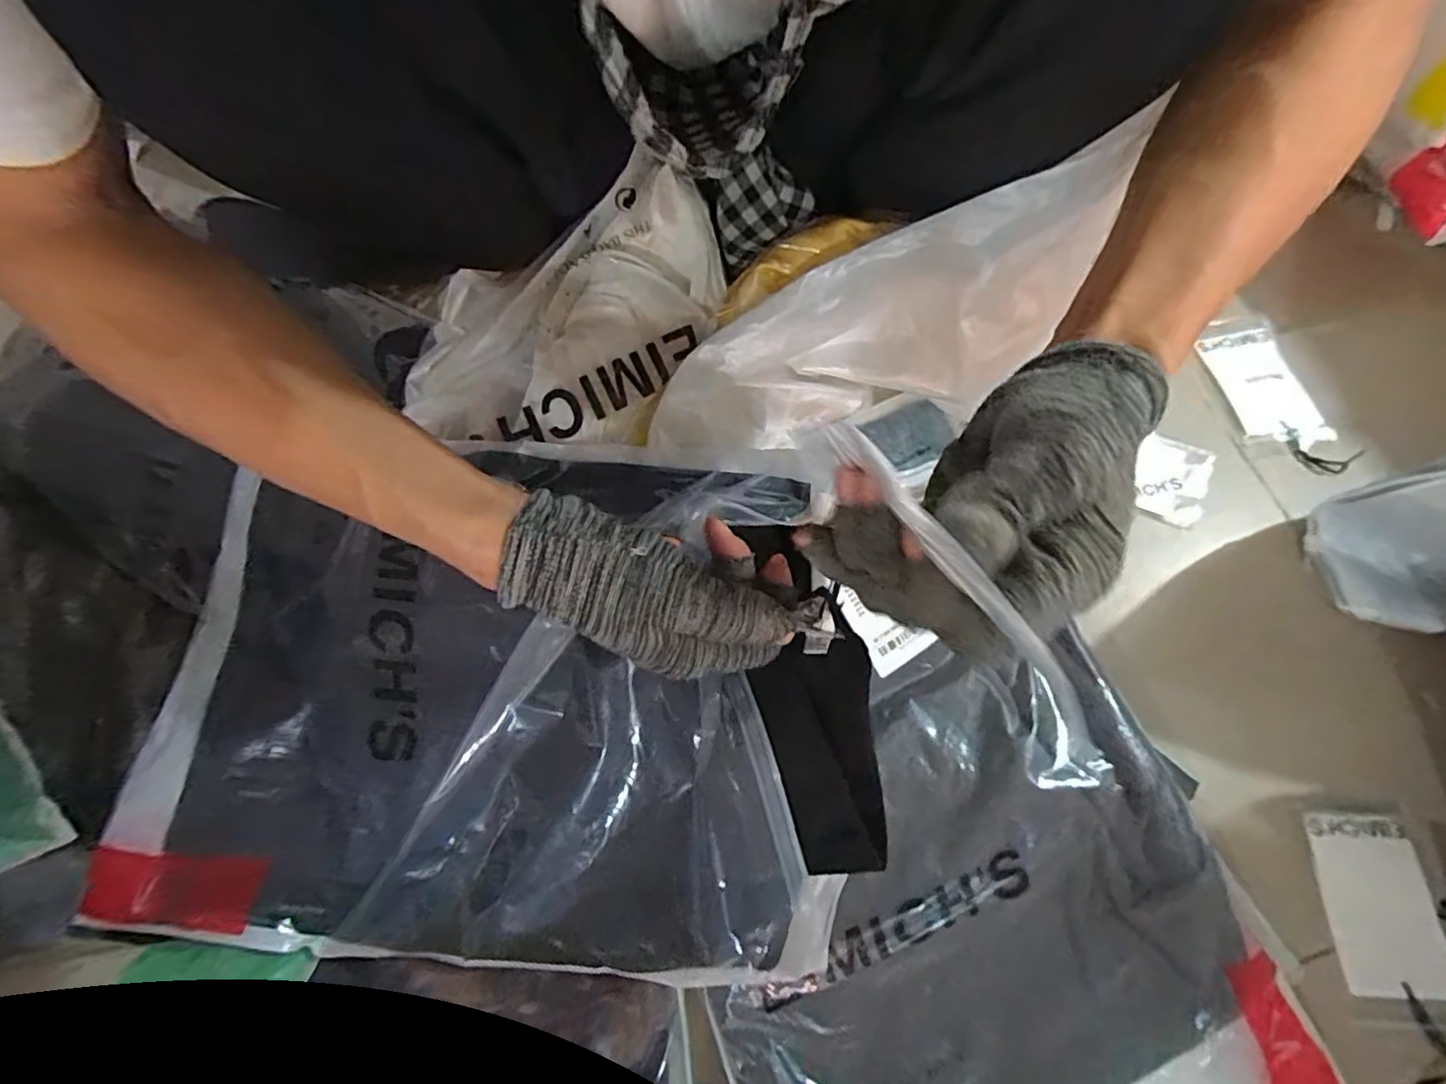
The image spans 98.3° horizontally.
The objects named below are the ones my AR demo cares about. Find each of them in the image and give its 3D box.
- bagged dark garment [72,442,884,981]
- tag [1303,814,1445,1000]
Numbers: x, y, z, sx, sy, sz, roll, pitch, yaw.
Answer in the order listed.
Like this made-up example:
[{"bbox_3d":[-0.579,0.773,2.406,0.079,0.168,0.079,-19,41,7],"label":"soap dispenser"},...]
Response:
[{"bbox_3d":[-0.148,0.091,0.362,0.454,0.065,0.287,0,86,18],"label":"bagged dark garment"},{"bbox_3d":[0.415,0.227,0.392,0.062,0.005,0.099,1,68,3],"label":"tag"}]

